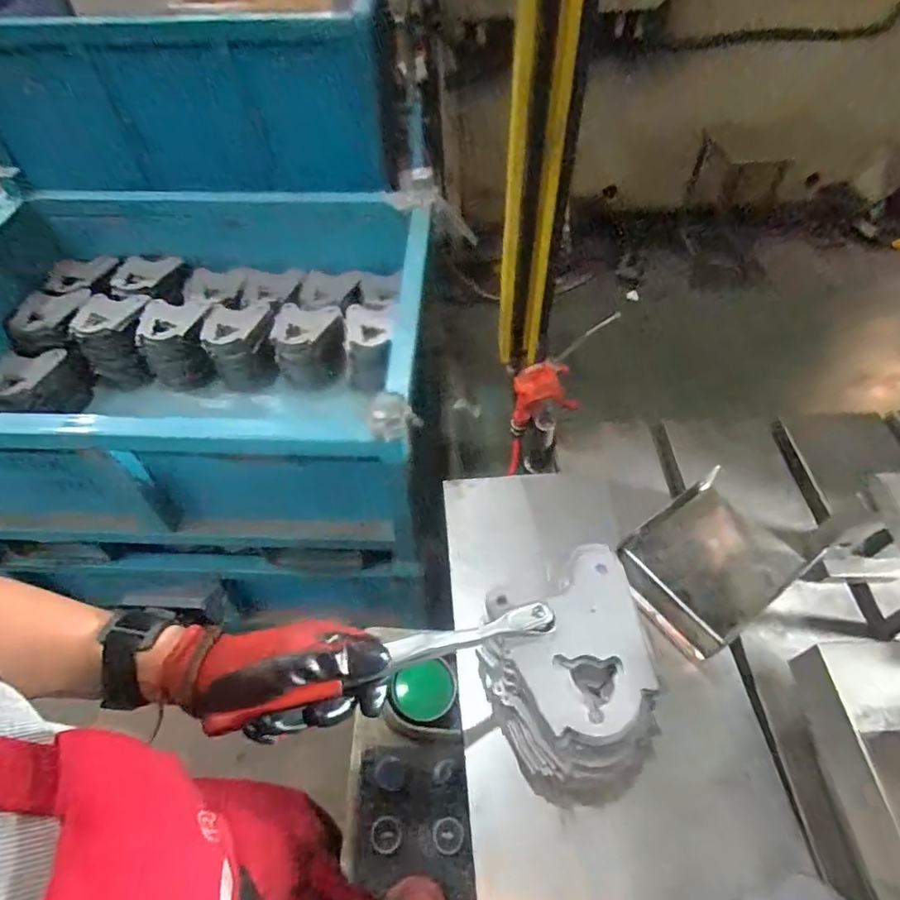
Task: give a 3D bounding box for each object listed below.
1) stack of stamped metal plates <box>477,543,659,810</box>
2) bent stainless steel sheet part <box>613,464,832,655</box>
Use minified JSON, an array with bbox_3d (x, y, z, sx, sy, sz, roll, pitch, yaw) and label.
[{"bbox_3d":[0.100,0.198,0.479,0.135,0.122,0.189,-9,53,-6],"label":"stack of stamped metal plates"},{"bbox_3d":[0.268,0.121,0.569,0.178,0.059,0.135,-29,57,-19],"label":"bent stainless steel sheet part"}]

